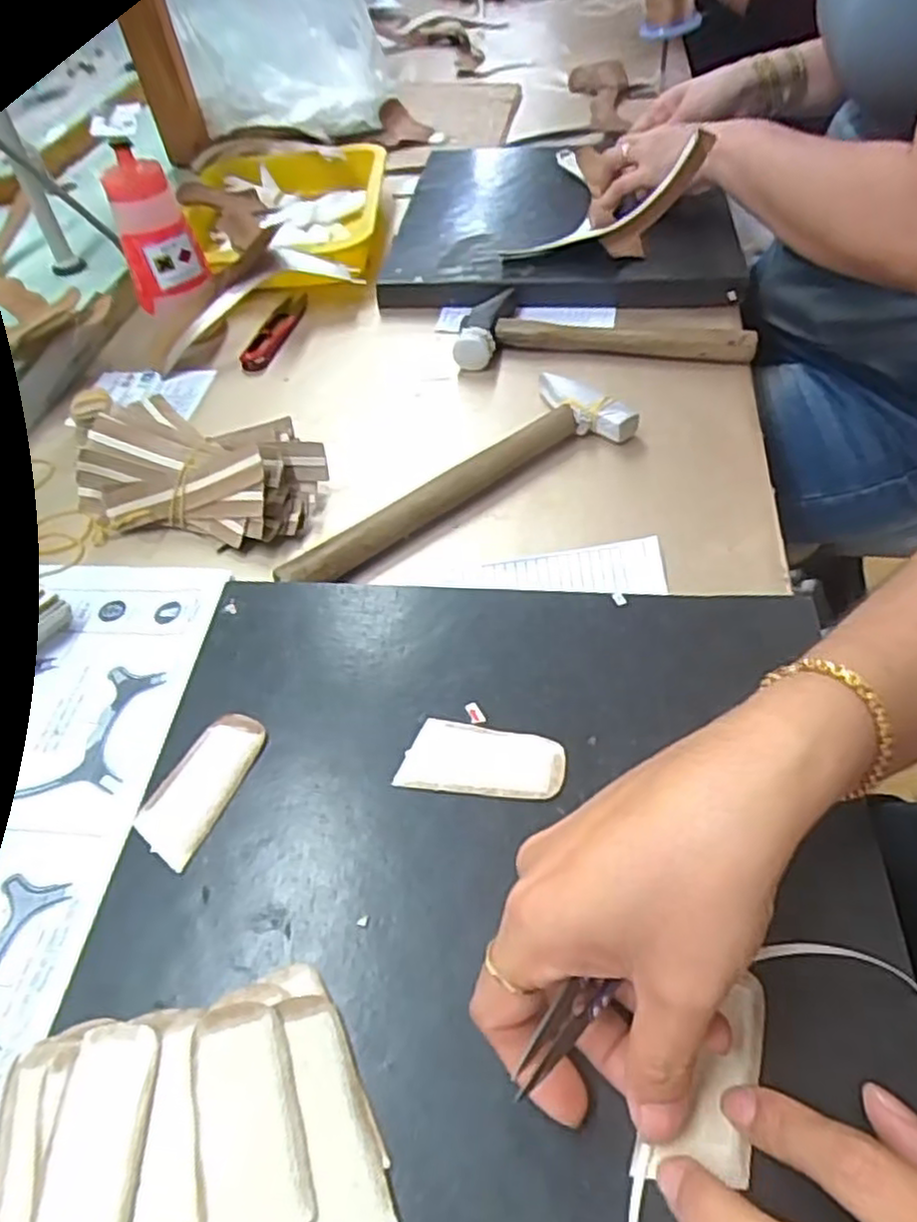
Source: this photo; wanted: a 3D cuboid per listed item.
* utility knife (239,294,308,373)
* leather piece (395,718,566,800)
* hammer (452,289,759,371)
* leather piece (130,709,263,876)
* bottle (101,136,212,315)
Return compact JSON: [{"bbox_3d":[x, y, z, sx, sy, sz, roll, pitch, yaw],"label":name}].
[{"bbox_3d":[-0.155,-0.236,0.621,0.027,0.012,0.113,6,50,11],"label":"utility knife"},{"bbox_3d":[0.011,0.064,0.320,0.069,0.004,0.032,3,50,8],"label":"leather piece"},{"bbox_3d":[0.109,-0.224,0.570,0.217,0.025,0.089,0,50,6],"label":"hammer"},{"bbox_3d":[-0.113,0.075,0.323,0.032,0.004,0.069,15,53,18],"label":"leather piece"},{"bbox_3d":[-0.237,-0.296,0.570,0.058,0.098,0.047,-24,52,-15],"label":"bottle"}]

